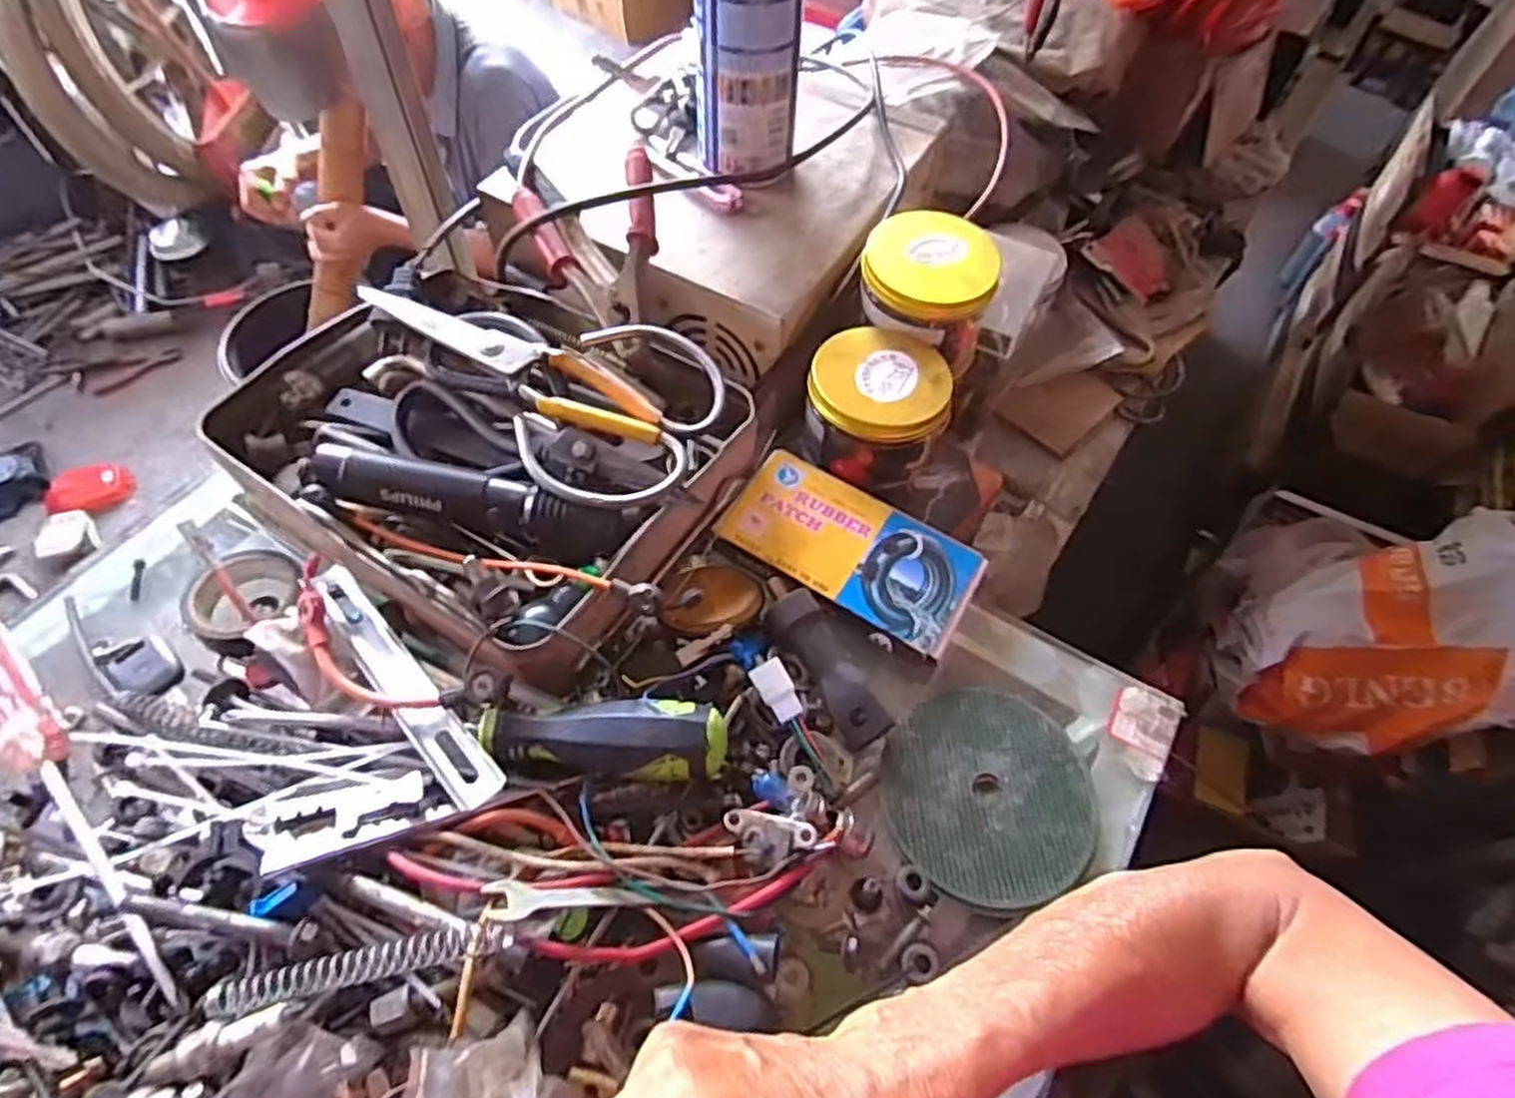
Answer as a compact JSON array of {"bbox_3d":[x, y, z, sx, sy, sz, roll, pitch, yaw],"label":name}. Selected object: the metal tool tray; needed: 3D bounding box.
[{"bbox_3d":[-0.146,-0.062,0.427,0.268,0.064,0.206,29,60,13],"label":"metal tool tray"}]

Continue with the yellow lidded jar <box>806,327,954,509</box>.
[{"bbox_3d":[0.074,-0.077,0.482,0.085,0.072,0.080,2,58,-3],"label":"yellow lidded jar"}]

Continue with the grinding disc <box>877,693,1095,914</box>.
[{"bbox_3d":[0.114,0.118,0.388,0.103,0.005,0.101,2,58,-3],"label":"grinding disc"}]

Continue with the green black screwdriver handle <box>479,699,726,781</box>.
[{"bbox_3d":[-0.068,0.083,0.349,0.105,0.026,0.032,3,58,-2],"label":"green black screwdriver handle"}]

